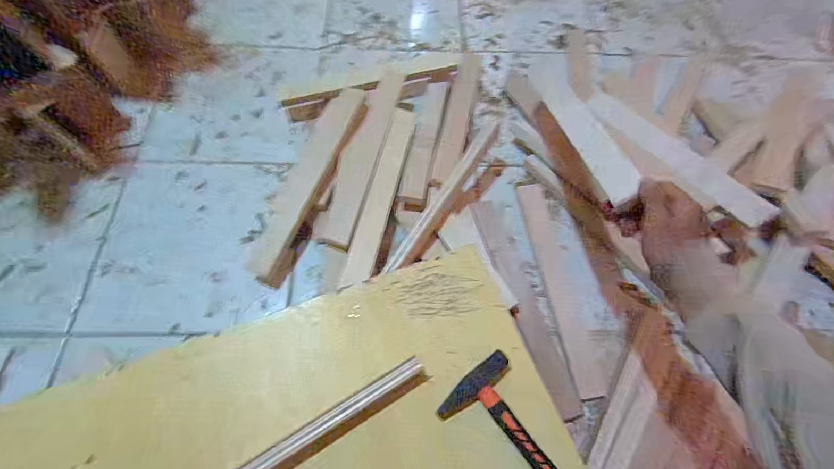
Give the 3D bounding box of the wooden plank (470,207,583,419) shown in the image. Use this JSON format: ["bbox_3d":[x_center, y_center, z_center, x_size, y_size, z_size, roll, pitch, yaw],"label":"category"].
[{"bbox_3d":[0.161,0.097,0.592,0.043,0.015,0.341,-15,65,-9],"label":"wooden plank"}]

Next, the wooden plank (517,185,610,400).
[{"bbox_3d":[0.230,0.068,0.605,0.060,0.027,0.337,-7,64,-5],"label":"wooden plank"}]

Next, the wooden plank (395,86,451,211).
[{"bbox_3d":[0.015,-0.164,0.674,0.046,0.020,0.267,10,64,3],"label":"wooden plank"}]

